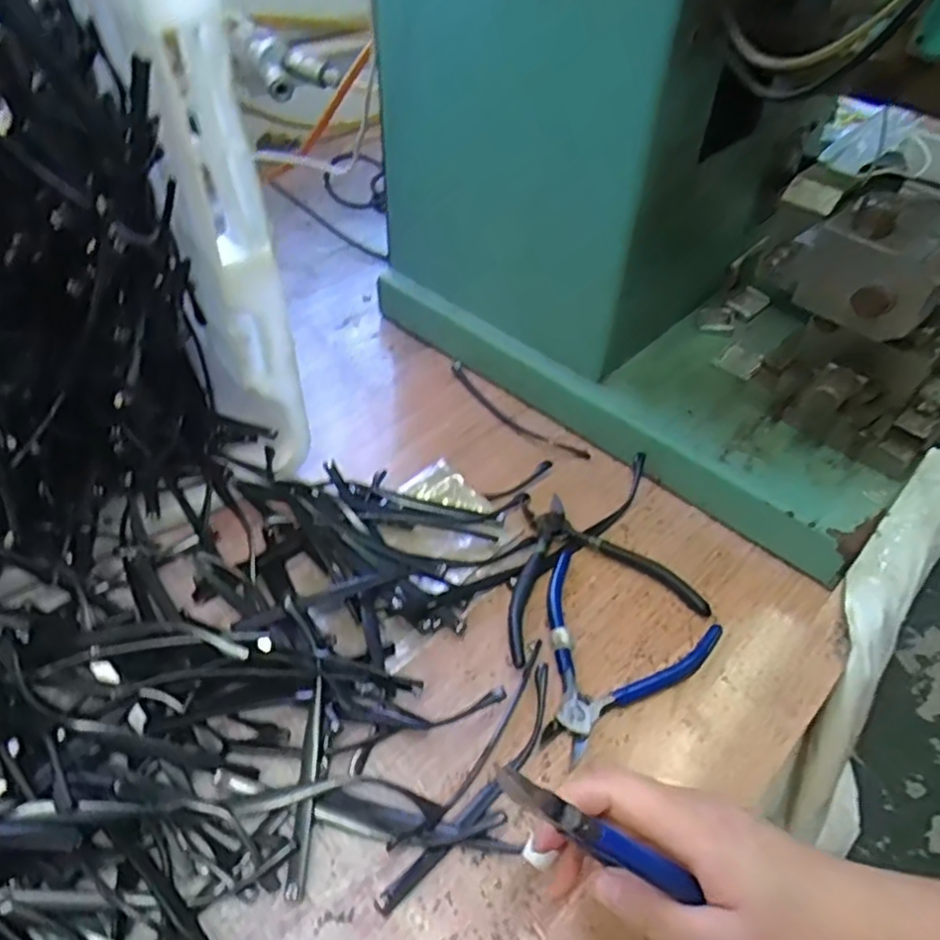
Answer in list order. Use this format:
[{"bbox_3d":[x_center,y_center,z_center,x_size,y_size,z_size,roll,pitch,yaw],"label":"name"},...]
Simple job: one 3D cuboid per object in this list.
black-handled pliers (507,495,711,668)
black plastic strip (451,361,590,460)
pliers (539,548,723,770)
[{"bbox_3d":[0.068,0.058,0.432,0.123,0.014,0.105,-12,49,-14],"label":"black-handled pliers"},{"bbox_3d":[0.031,-0.043,0.537,0.023,0.009,0.140,-34,57,-29],"label":"black plastic strip"},{"bbox_3d":[0.073,0.107,0.391,0.099,0.011,0.109,26,51,20],"label":"pliers"}]

